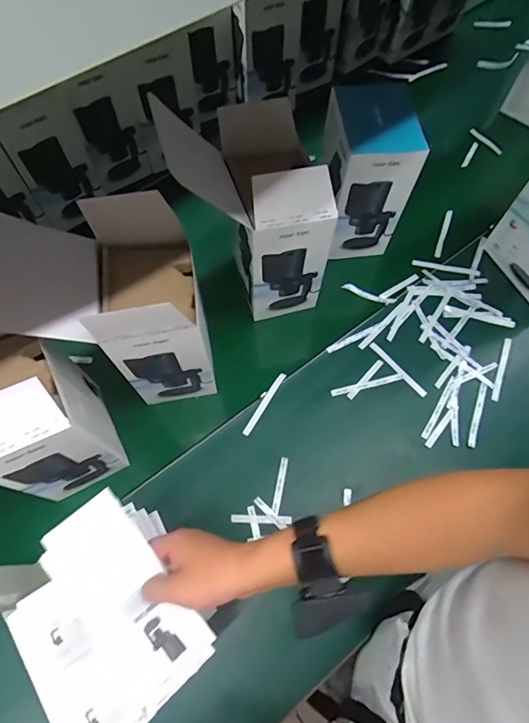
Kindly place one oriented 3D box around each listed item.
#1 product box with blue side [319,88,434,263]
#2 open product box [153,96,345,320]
[{"bbox_3d":[0.165,-0.310,0.723,0.118,0.226,0.146,-3,66,-2],"label":"product box with blue side"},{"bbox_3d":[-0.021,-0.211,0.634,0.189,0.292,0.171,-17,68,-7],"label":"open product box"}]

